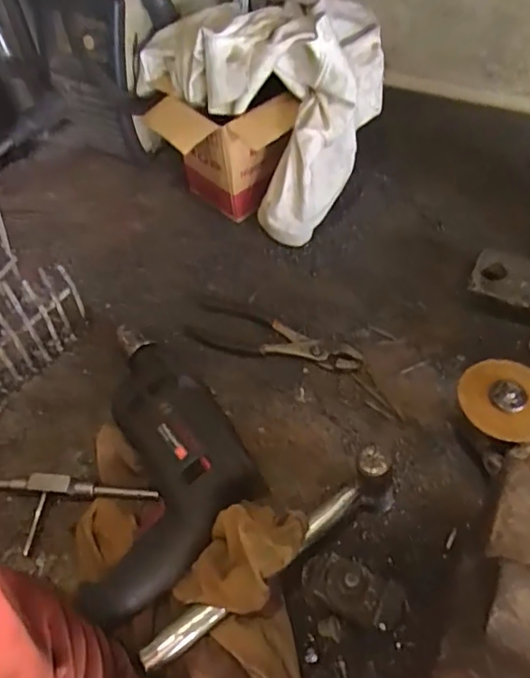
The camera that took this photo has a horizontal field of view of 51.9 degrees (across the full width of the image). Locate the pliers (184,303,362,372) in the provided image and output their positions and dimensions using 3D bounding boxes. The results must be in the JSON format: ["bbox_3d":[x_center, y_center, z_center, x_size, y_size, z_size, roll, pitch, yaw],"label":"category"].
[{"bbox_3d":[0.007,0.004,0.620,0.196,0.014,0.060,16,56,15],"label":"pliers"}]

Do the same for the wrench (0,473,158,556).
[{"bbox_3d":[-0.201,0.154,0.490,0.196,0.026,0.061,1,53,4],"label":"wrench"}]

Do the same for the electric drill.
[{"bbox_3d":[-0.119,0.108,0.502,0.163,0.078,0.233,-28,56,-17],"label":"electric drill"}]

